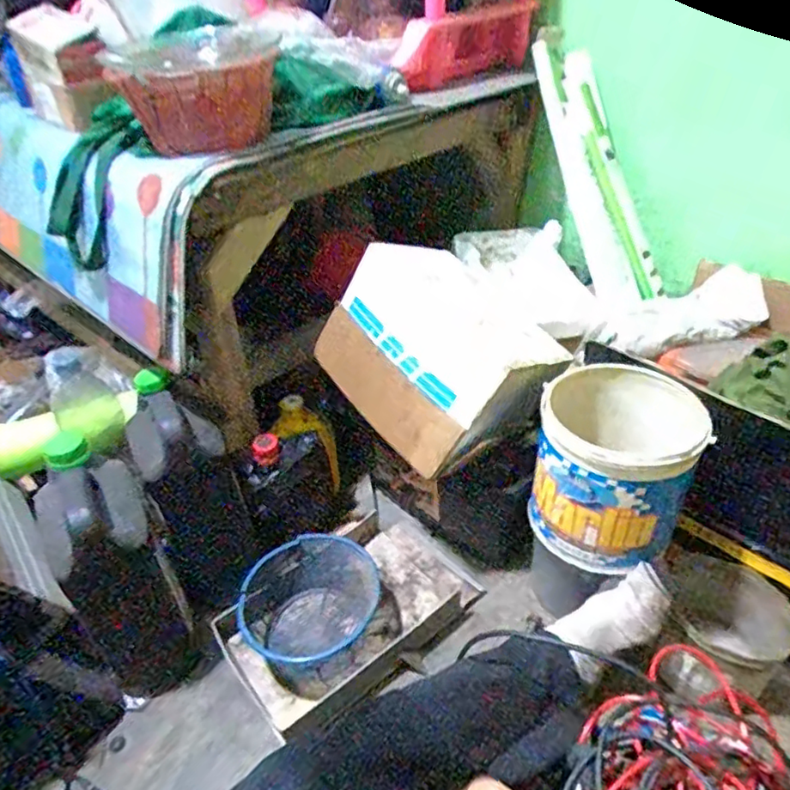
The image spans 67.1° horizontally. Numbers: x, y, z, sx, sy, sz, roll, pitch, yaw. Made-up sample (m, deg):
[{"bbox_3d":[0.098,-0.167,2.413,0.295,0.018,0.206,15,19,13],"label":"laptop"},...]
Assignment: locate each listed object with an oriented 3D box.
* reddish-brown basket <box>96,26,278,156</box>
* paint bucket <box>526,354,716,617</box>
[{"bbox_3d":[-0.221,-0.344,0.688,0.155,0.111,0.161,-6,38,-4],"label":"reddish-brown basket"},{"bbox_3d":[0.263,0.092,0.735,0.170,0.186,0.171,-2,38,1],"label":"paint bucket"}]

